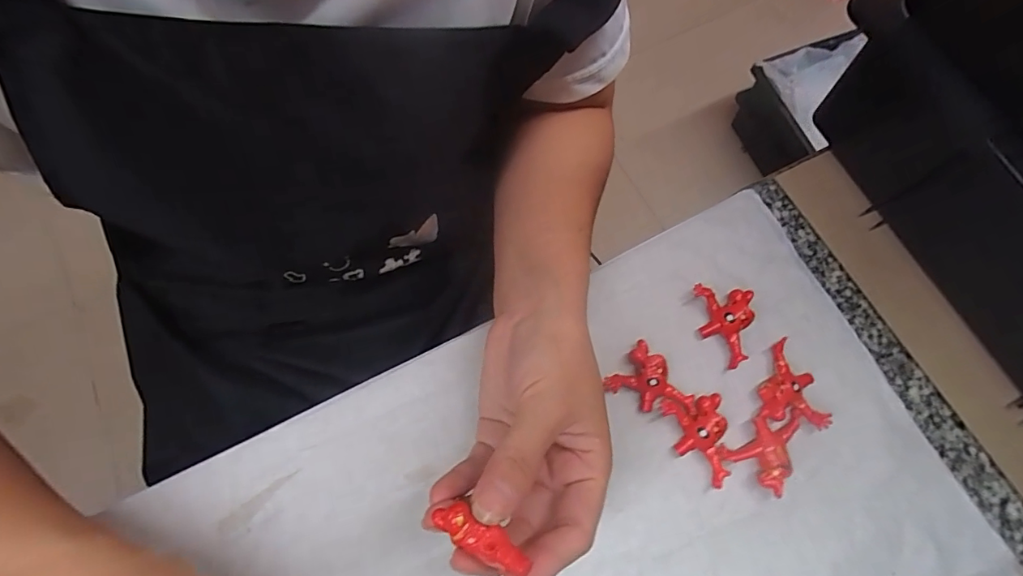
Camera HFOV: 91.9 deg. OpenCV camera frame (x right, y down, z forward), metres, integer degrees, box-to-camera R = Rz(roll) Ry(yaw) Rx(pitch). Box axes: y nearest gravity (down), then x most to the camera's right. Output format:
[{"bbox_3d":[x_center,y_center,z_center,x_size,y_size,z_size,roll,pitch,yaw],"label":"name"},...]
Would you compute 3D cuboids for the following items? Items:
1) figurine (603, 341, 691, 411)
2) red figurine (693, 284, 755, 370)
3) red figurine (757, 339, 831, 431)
[{"bbox_3d":[0.075,0.055,0.274,0.033,0.013,0.040,-39,78,-11],"label":"figurine"},{"bbox_3d":[0.122,0.022,0.282,0.031,0.012,0.043,5,74,0],"label":"red figurine"},{"bbox_3d":[0.152,0.053,0.271,0.030,0.008,0.047,-8,74,-3],"label":"red figurine"}]

